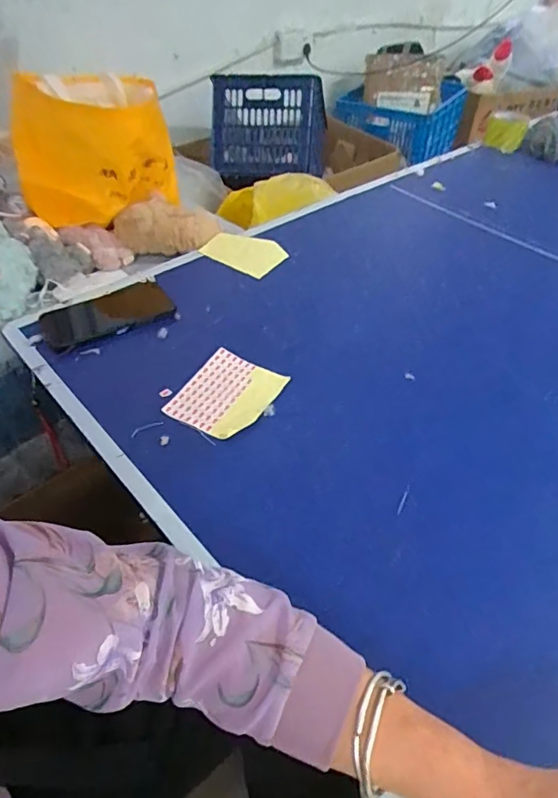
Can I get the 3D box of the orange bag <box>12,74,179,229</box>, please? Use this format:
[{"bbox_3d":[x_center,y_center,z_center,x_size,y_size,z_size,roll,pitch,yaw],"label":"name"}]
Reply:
[{"bbox_3d":[-0.279,-0.371,0.786,0.219,0.210,0.201,-23,50,-23],"label":"orange bag"}]

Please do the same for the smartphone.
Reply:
[{"bbox_3d":[-0.227,-0.117,0.675,0.168,0.013,0.095,-24,51,-23],"label":"smartphone"}]

